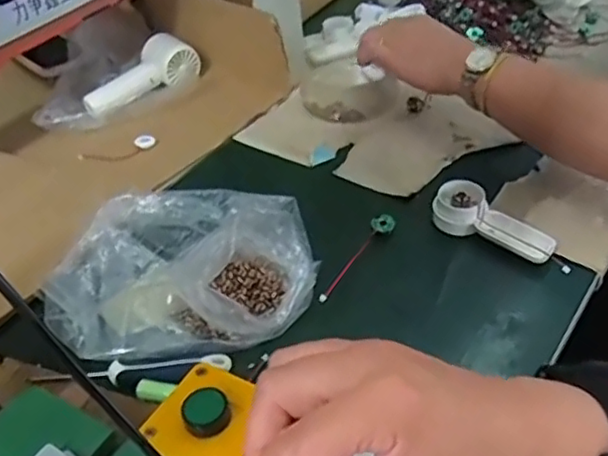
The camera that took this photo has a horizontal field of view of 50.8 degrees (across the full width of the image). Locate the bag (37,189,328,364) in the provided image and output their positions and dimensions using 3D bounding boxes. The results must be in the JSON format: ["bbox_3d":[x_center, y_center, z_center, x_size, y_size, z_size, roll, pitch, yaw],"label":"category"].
[{"bbox_3d":[-0.097,0.030,0.521,0.203,0.068,0.146,-6,42,-2],"label":"bag"}]

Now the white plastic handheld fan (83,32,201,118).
[{"bbox_3d":[-0.198,-0.183,0.788,0.066,0.046,0.148,30,53,35],"label":"white plastic handheld fan"}]

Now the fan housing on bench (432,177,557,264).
[{"bbox_3d":[0.168,-0.006,0.564,0.108,0.031,0.040,23,49,31],"label":"fan housing on bench"}]

